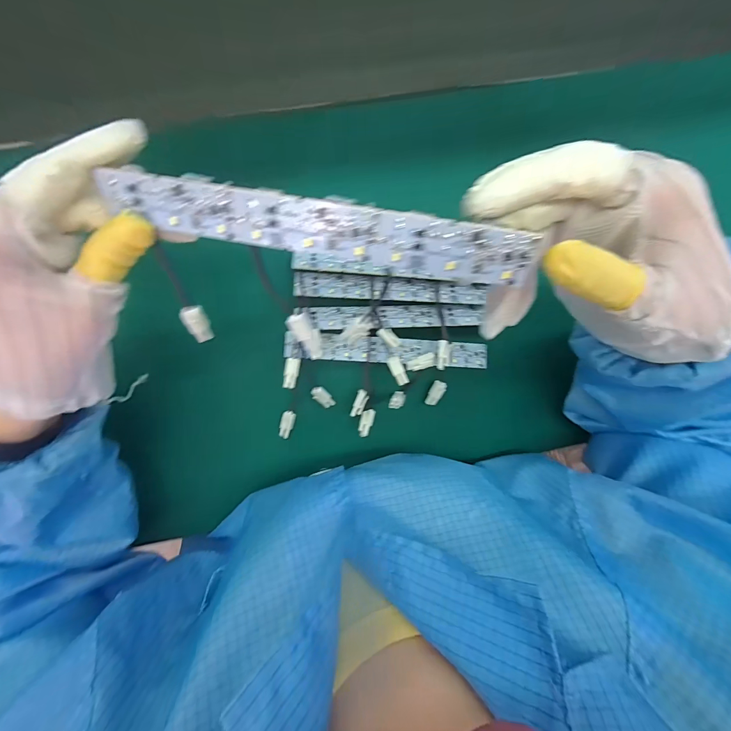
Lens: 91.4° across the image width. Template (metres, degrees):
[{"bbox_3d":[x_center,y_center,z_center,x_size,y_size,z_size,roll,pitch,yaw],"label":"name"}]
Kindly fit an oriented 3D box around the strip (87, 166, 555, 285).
[{"bbox_3d":[-0.024,-0.060,0.156,0.183,0.004,0.025,11,134,4],"label":"strip"}]

